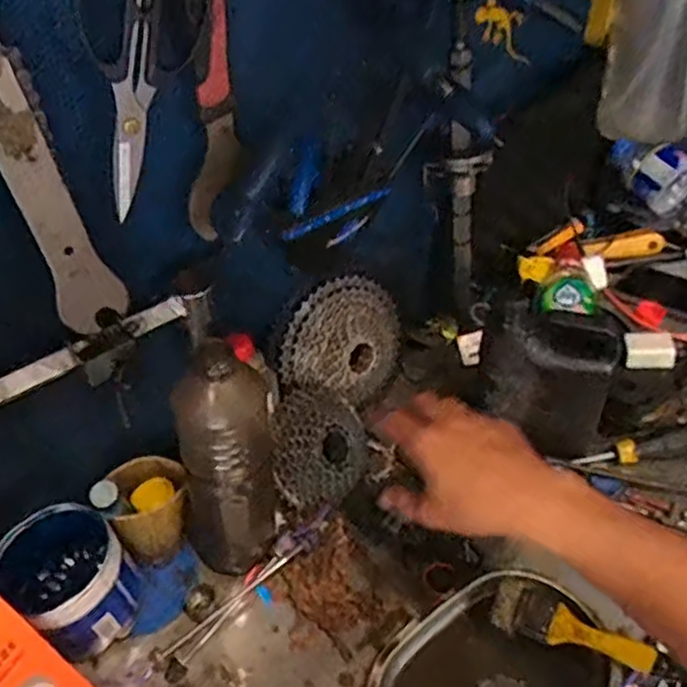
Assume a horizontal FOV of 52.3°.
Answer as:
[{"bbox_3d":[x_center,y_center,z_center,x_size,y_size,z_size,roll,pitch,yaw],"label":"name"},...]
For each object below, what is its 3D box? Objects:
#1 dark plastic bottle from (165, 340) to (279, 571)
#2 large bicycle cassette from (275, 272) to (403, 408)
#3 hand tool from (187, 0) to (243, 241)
[{"bbox_3d":[-0.106,0.090,0.617,0.088,0.273,0.096,-9,44,-9],"label":"dark plastic bottle"},{"bbox_3d":[0.007,-0.006,0.760,0.152,0.130,0.032,22,-6,-30],"label":"large bicycle cassette"},{"bbox_3d":[-0.101,-0.186,0.503,0.020,0.228,0.049,30,51,23],"label":"hand tool"}]

